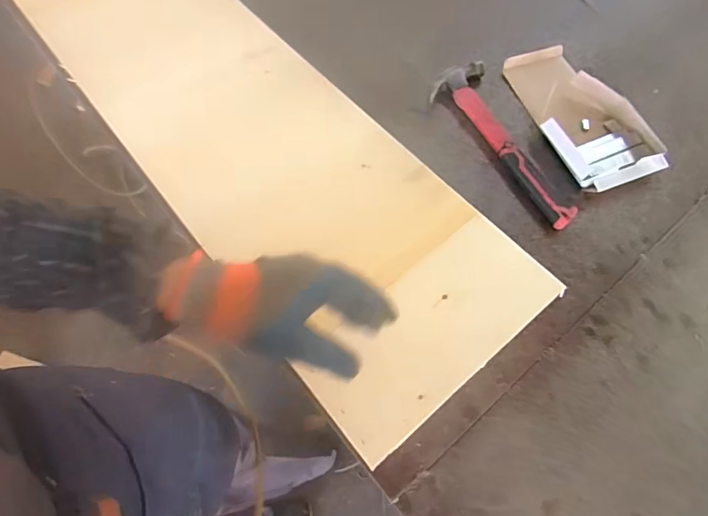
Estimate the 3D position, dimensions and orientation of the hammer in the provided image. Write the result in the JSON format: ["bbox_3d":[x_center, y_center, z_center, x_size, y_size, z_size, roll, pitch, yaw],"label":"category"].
[{"bbox_3d":[0.238,-0.181,0.702,0.097,0.028,0.318,-25,67,-9],"label":"hammer"}]

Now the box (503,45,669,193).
[{"bbox_3d":[0.358,-0.233,0.719,0.156,0.040,0.287,-22,67,-8],"label":"box"}]

